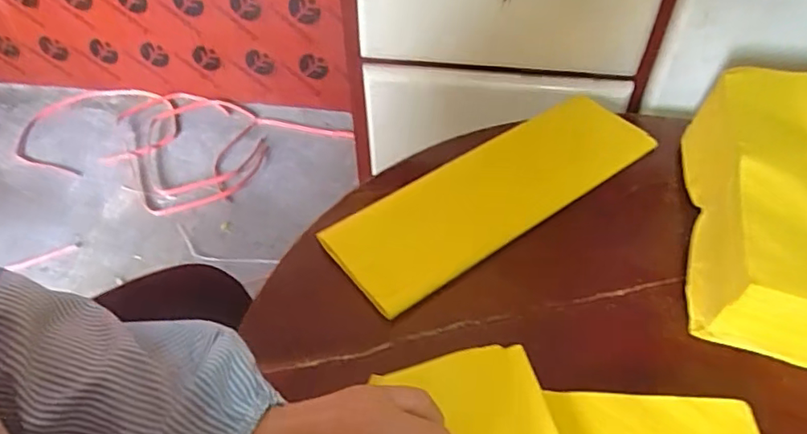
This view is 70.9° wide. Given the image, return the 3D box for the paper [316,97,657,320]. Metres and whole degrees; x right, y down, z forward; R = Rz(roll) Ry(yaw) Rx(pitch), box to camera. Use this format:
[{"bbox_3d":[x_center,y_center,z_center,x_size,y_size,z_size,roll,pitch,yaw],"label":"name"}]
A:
[{"bbox_3d":[0.093,-0.030,0.548,0.342,0.015,0.108,-30,62,-22],"label":"paper"}]

